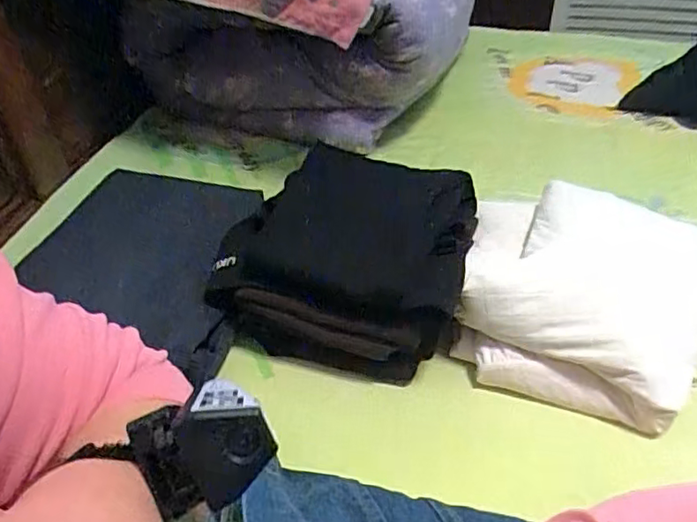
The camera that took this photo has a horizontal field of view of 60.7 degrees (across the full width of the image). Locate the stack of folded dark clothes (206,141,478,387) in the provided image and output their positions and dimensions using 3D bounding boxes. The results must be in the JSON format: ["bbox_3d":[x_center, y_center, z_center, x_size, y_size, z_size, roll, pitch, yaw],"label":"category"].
[{"bbox_3d":[0.004,-0.015,0.778,0.298,0.134,0.311,9,43,15],"label":"stack of folded dark clothes"}]

